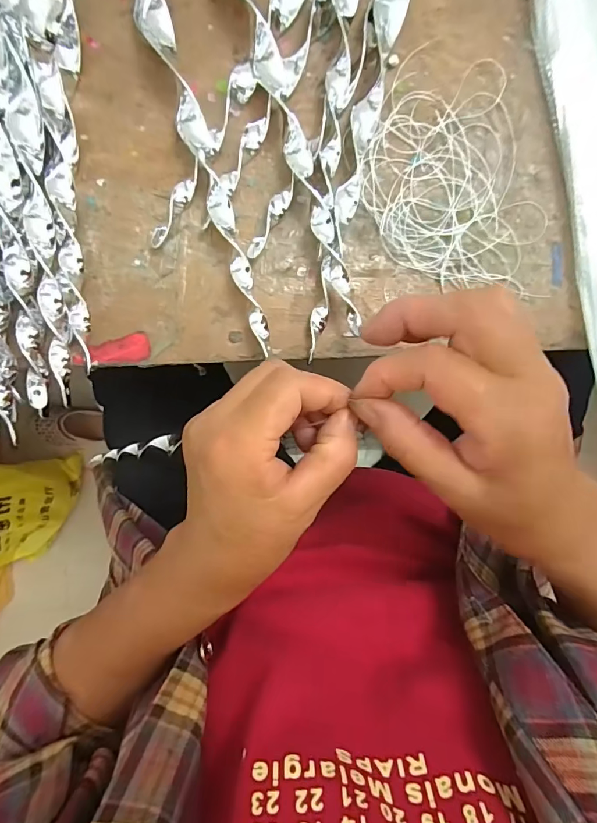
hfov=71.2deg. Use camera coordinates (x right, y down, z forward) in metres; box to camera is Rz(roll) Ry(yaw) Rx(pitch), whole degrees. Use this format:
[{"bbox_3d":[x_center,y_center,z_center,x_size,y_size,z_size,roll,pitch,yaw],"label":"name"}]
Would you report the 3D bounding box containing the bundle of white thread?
[{"bbox_3d":[0.106,-0.157,0.281,0.122,0.004,0.142,2,94,-5],"label":"bundle of white thread"}]

